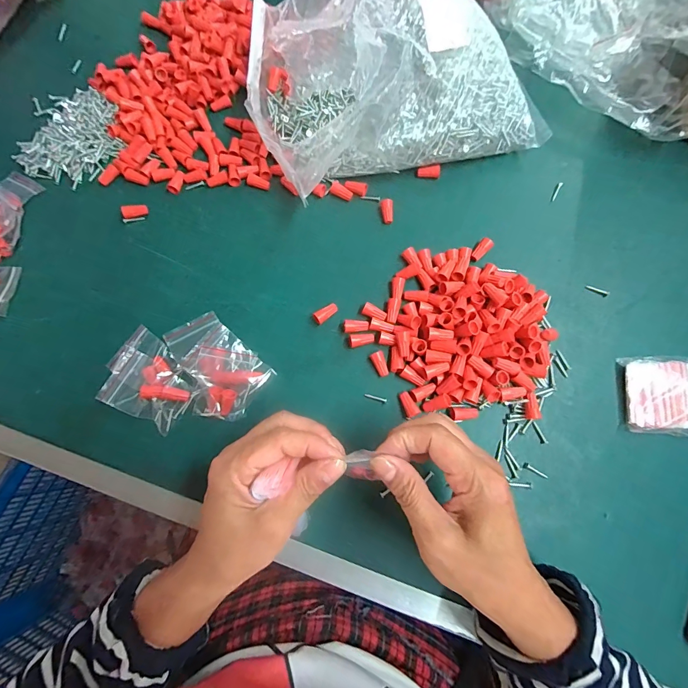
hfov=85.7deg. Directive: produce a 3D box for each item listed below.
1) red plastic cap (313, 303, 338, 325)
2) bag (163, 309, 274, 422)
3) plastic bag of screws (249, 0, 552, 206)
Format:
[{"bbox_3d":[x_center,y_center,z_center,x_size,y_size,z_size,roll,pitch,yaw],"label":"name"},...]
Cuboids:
[{"bbox_3d":[-0.017,-0.028,0.345,0.024,0.009,0.011,-36,78,-6],"label":"red plastic cap"},{"bbox_3d":[-0.119,0.019,0.329,0.096,0.022,0.069,41,81,10],"label":"bag"},{"bbox_3d":[0.039,-0.261,0.353,0.261,0.107,0.193,-18,77,-3],"label":"plastic bag of screws"}]

